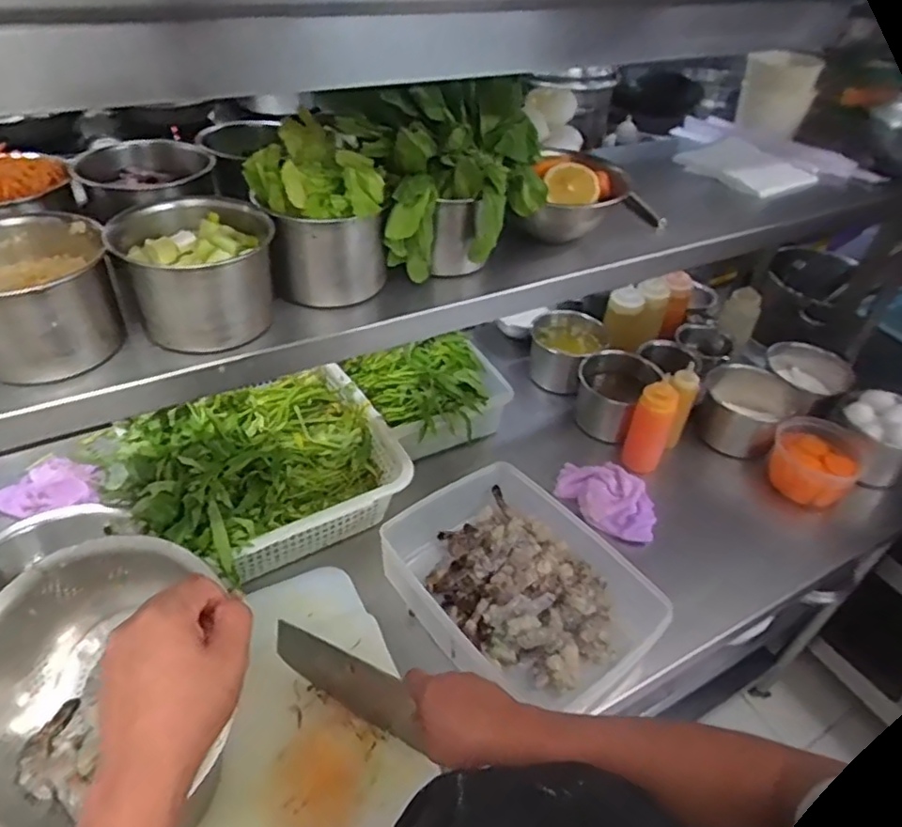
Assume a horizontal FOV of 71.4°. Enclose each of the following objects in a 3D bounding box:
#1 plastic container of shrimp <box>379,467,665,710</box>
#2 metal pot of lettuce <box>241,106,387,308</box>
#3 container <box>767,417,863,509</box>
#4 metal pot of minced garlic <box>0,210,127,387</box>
[{"bbox_3d":[0.081,0.231,0.859,0.260,0.093,0.360,-28,51,-31],"label":"plastic container of shrimp"},{"bbox_3d":[-0.119,-0.174,0.564,0.110,0.131,0.104,-6,43,-12],"label":"metal pot of lettuce"},{"bbox_3d":[0.603,0.083,1.048,0.141,0.110,0.115,33,49,28],"label":"container"},{"bbox_3d":[-0.325,-0.096,0.488,0.117,0.090,0.108,-21,48,-26],"label":"metal pot of minced garlic"}]

